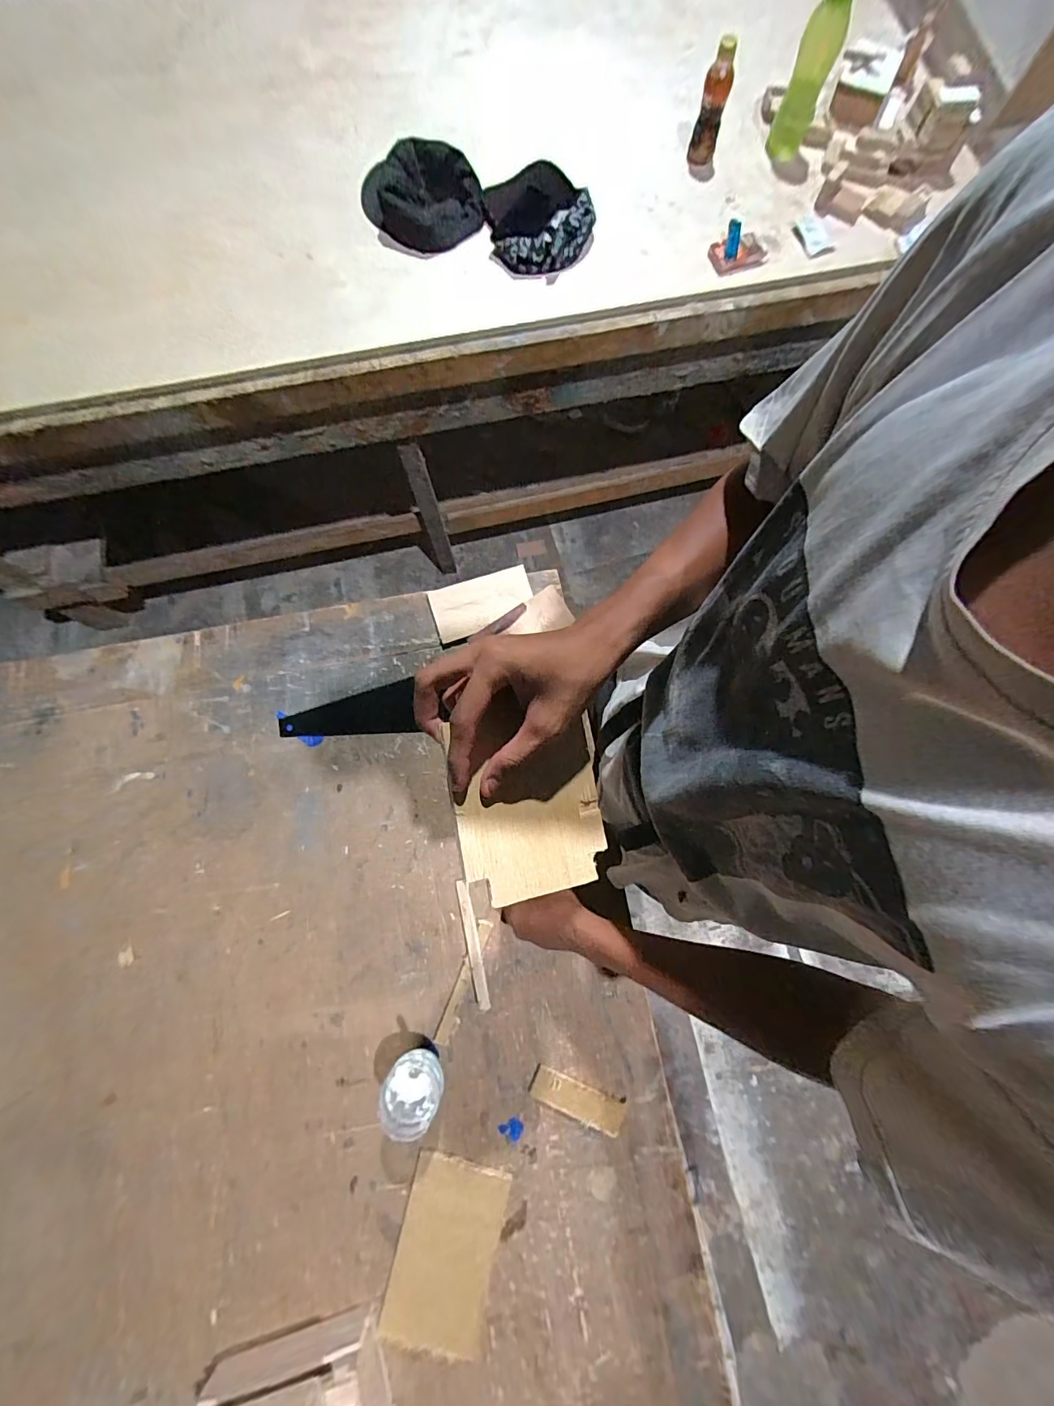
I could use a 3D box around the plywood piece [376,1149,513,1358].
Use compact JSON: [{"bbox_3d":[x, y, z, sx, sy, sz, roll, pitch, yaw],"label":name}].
[{"bbox_3d":[-0.093,0.641,0.547,0.115,0.006,0.177,12,77,2],"label":"plywood piece"}]

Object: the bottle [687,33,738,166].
[{"bbox_3d":[0.347,-1.117,0.886,0.055,0.163,0.047,14,77,3],"label":"bottle"}]

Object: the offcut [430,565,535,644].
[{"bbox_3d":[-0.068,-0.152,0.711,0.150,0.013,0.082,-17,78,-4],"label":"offcut"}]

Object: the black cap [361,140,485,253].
[{"bbox_3d":[-0.207,-0.987,0.903,0.232,0.084,0.211,-4,77,-1],"label":"black cap"}]

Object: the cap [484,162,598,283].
[{"bbox_3d":[0.022,-0.937,0.897,0.197,0.060,0.239,-7,77,-2],"label":"cap"}]

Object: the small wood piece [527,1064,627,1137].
[{"bbox_3d":[0.062,0.491,0.580,0.116,0.009,0.041,20,78,4],"label":"small wood piece"}]

